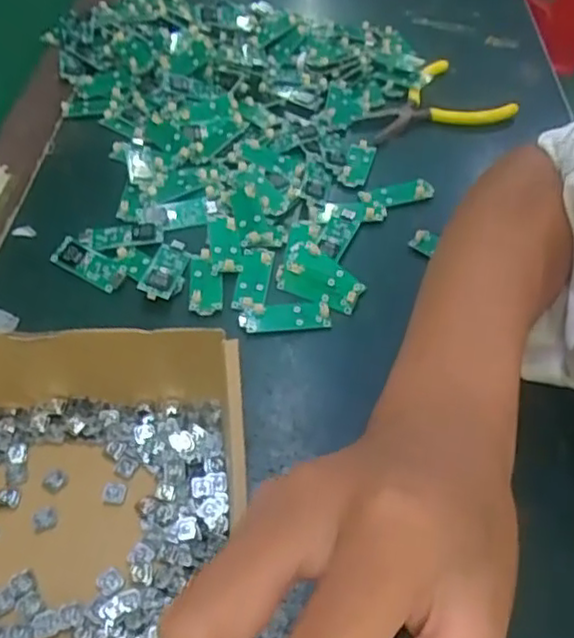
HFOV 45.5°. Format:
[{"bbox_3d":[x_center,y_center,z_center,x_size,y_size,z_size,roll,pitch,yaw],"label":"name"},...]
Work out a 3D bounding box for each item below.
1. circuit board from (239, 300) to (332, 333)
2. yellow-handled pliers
[{"bbox_3d":[-0.001,-0.001,0.394,0.052,0.004,0.019,-4,49,-5],"label":"circuit board"},{"bbox_3d":[0.114,-0.167,0.542,0.115,0.012,0.082,-28,55,-24],"label":"yellow-handled pliers"}]

